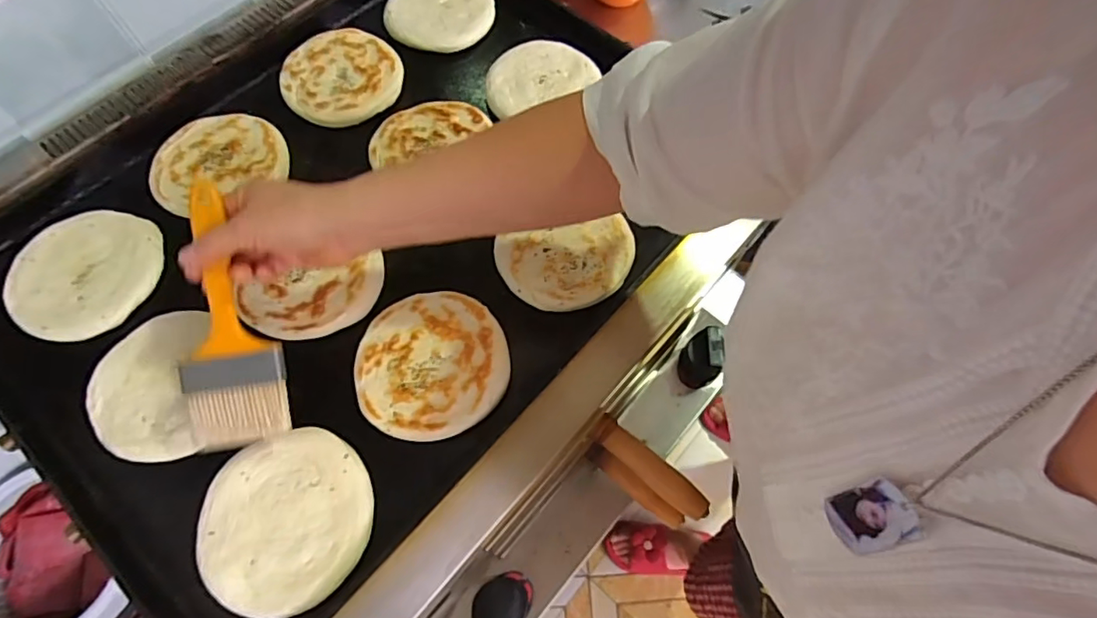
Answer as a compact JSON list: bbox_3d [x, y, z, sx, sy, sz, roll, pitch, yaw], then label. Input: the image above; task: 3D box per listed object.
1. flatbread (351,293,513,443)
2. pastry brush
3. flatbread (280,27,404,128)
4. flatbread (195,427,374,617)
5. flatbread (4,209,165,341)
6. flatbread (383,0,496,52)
[{"bbox_3d":[-0.098,0.045,0.472,0.123,0.006,0.124,0,65,0],"label":"flatbread"},{"bbox_3d":[-0.236,0.006,0.404,0.068,0.009,0.190,-7,97,-11],"label":"pastry brush"},{"bbox_3d":[-0.225,-0.254,0.605,0.123,0.021,0.123,-16,66,-8],"label":"flatbread"},{"bbox_3d":[-0.200,0.160,0.422,0.126,0.010,0.124,0,65,0],"label":"flatbread"},{"bbox_3d":[-0.425,-0.034,0.510,0.128,0.008,0.127,0,65,0],"label":"flatbread"},{"bbox_3d":[-0.126,-0.352,0.655,0.120,0.018,0.120,0,65,0],"label":"flatbread"}]

